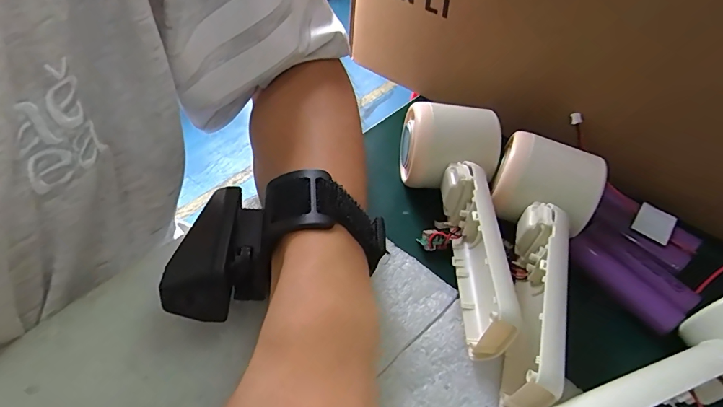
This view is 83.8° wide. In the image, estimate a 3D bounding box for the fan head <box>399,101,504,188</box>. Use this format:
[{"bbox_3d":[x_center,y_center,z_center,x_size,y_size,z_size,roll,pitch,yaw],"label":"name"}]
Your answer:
[{"bbox_3d":[0.057,-0.036,0.268,0.060,0.045,0.052,7,48,1],"label":"fan head"}]

